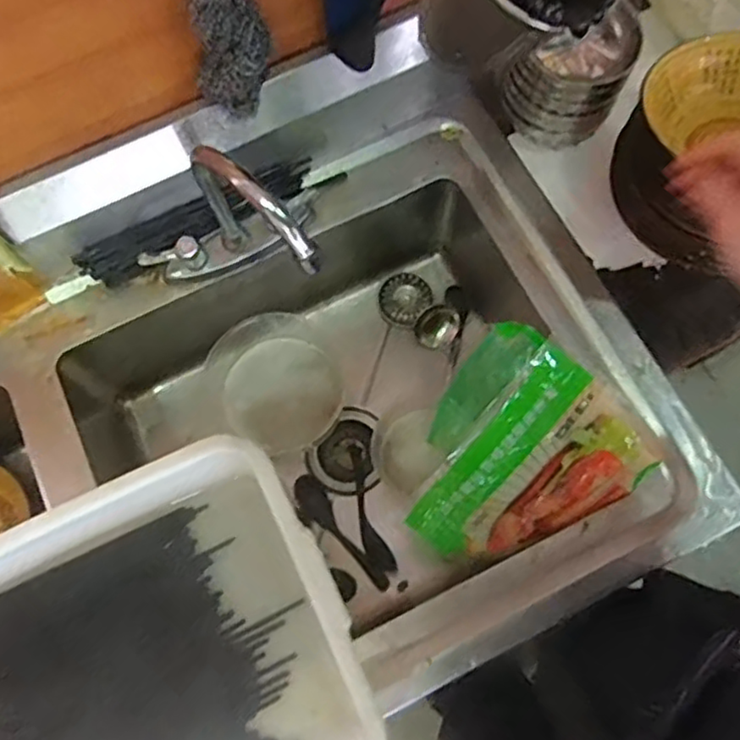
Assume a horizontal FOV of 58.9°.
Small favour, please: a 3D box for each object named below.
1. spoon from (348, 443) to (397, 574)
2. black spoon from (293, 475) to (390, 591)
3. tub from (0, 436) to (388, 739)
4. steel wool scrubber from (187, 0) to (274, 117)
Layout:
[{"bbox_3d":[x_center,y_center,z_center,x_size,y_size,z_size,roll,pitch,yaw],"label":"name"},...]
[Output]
[{"bbox_3d":[-0.006,0.177,0.833,0.030,0.014,0.167,-18,74,-3],"label":"spoon"},{"bbox_3d":[-0.035,0.201,0.813,0.036,0.022,0.169,-42,76,-10],"label":"black spoon"},{"bbox_3d":[-0.217,0.266,0.561,0.406,0.109,0.304,-22,74,-4],"label":"tub"},{"bbox_3d":[-0.124,-0.290,0.578,0.071,0.140,0.048,-13,73,-1],"label":"steel wool scrubber"}]

